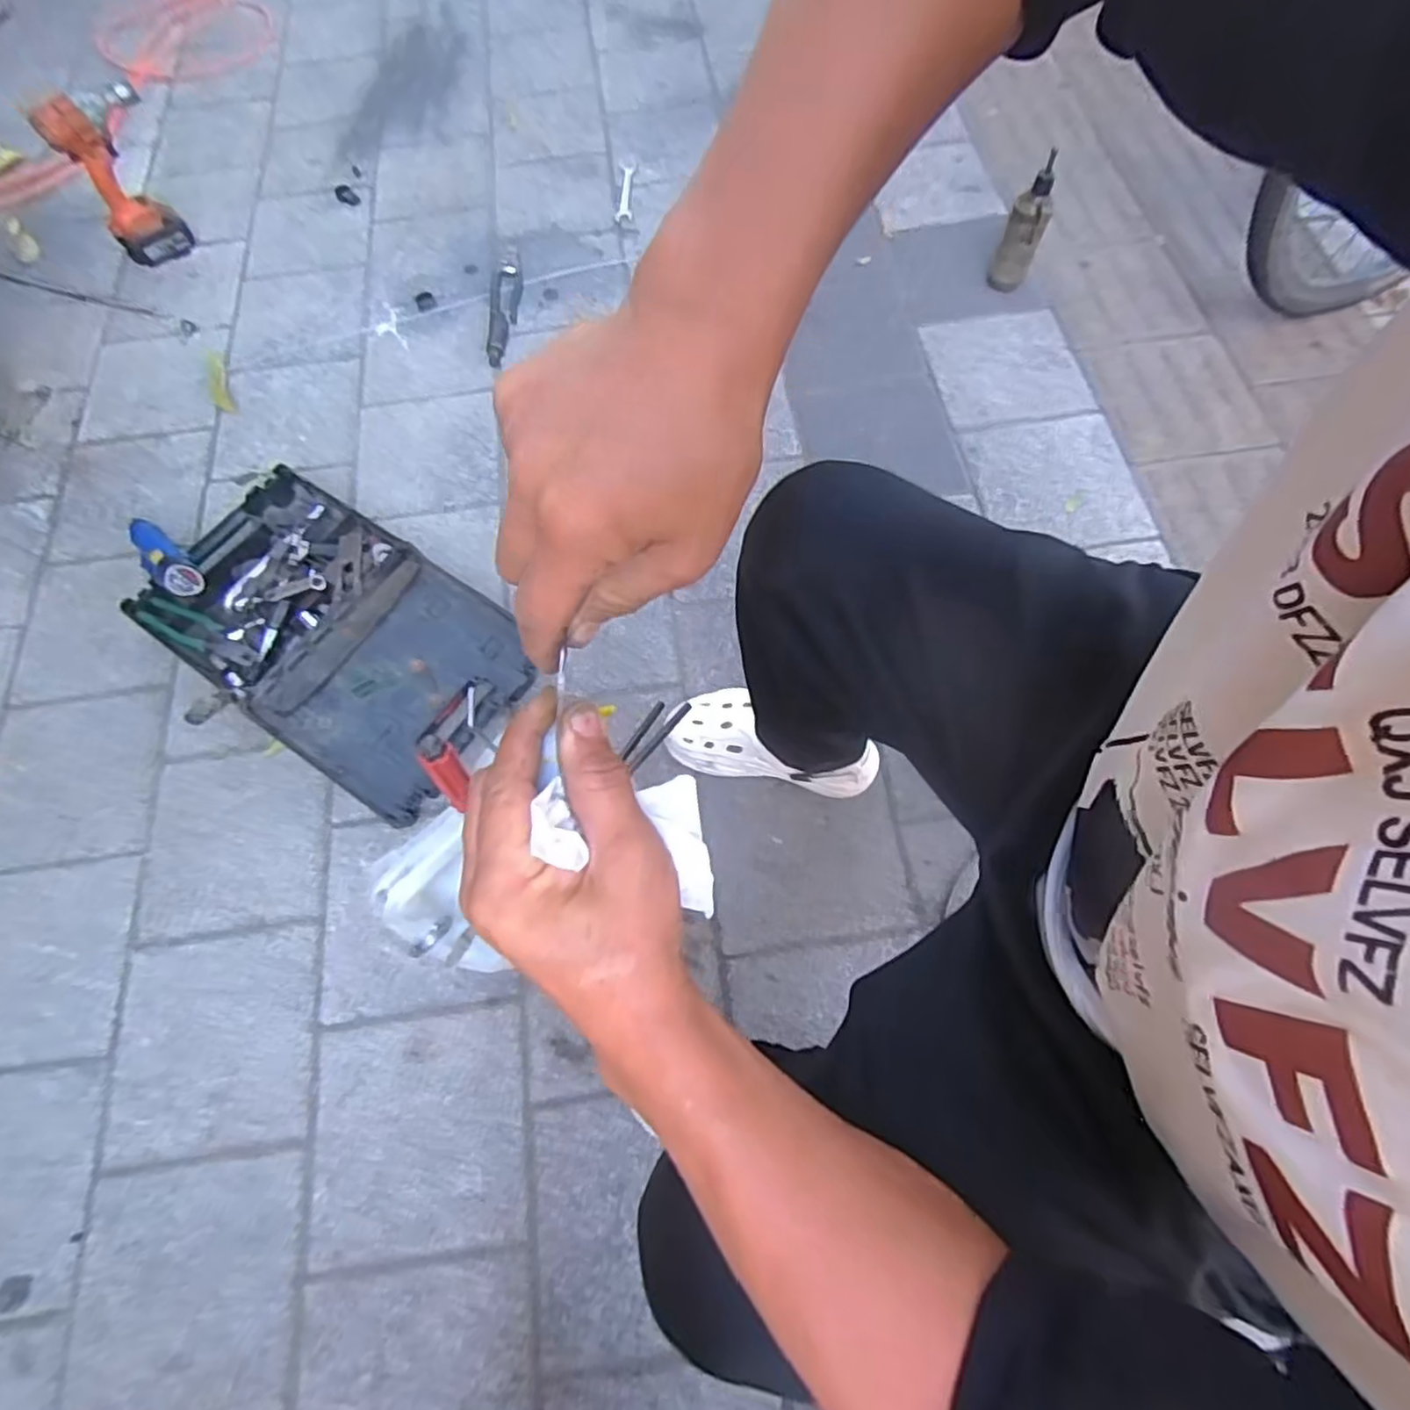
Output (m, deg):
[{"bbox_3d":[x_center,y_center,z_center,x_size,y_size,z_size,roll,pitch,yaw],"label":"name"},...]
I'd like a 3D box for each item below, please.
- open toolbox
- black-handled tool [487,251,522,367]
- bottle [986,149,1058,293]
[{"bbox_3d":[-0.541,-0.112,1.012,0.563,0.061,0.327,33,73,16],"label":"open toolbox"},{"bbox_3d":[-0.374,-0.751,1.285,0.051,0.020,0.281,-1,67,3],"label":"black-handled tool"},{"bbox_3d":[0.532,-0.793,1.147,0.062,0.208,0.061,27,72,11],"label":"bottle"}]

